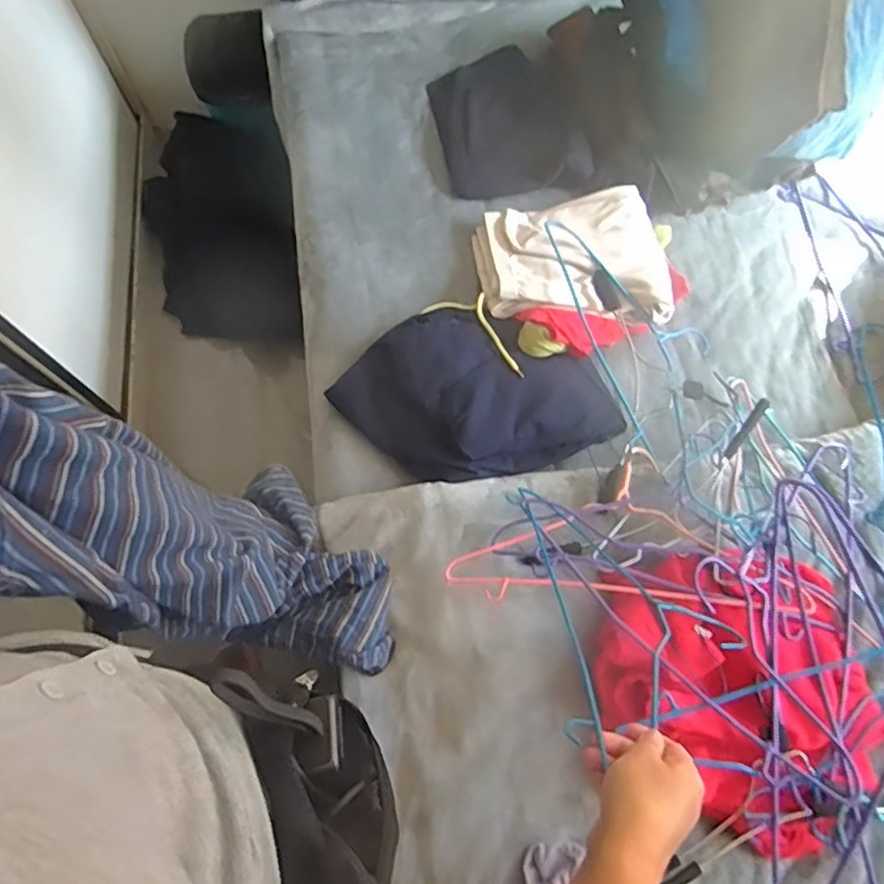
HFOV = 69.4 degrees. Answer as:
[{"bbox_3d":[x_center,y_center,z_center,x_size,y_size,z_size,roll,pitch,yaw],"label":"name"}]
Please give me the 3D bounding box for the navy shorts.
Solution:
[{"bbox_3d":[0.053,-0.064,0.910,0.347,0.062,0.286,41,73,15],"label":"navy shorts"}]

